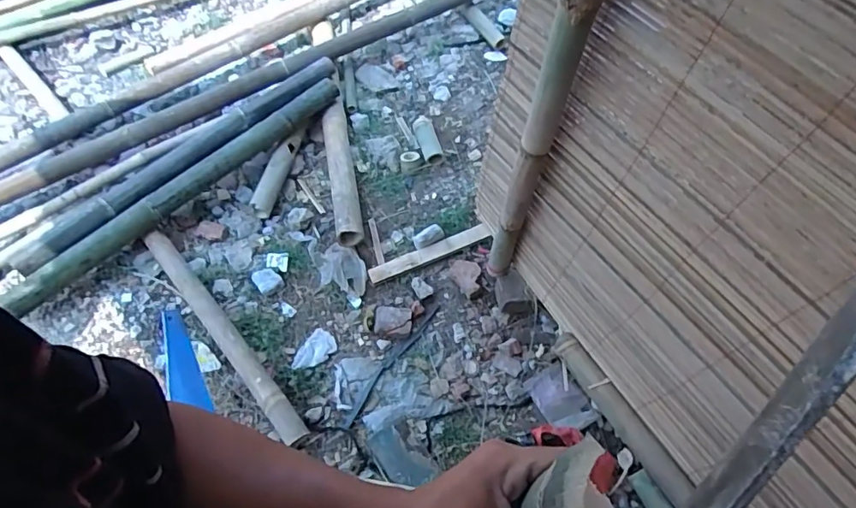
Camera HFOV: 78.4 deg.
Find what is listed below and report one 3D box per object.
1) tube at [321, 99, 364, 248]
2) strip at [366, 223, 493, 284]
[{"bbox_3d":[-0.300,-0.304,1.798,0.087,0.078,0.622,-7,60,-9],"label":"tube"},{"bbox_3d":[0.004,-0.002,1.673,0.399,0.011,0.052,-22,75,-6],"label":"strip"}]

